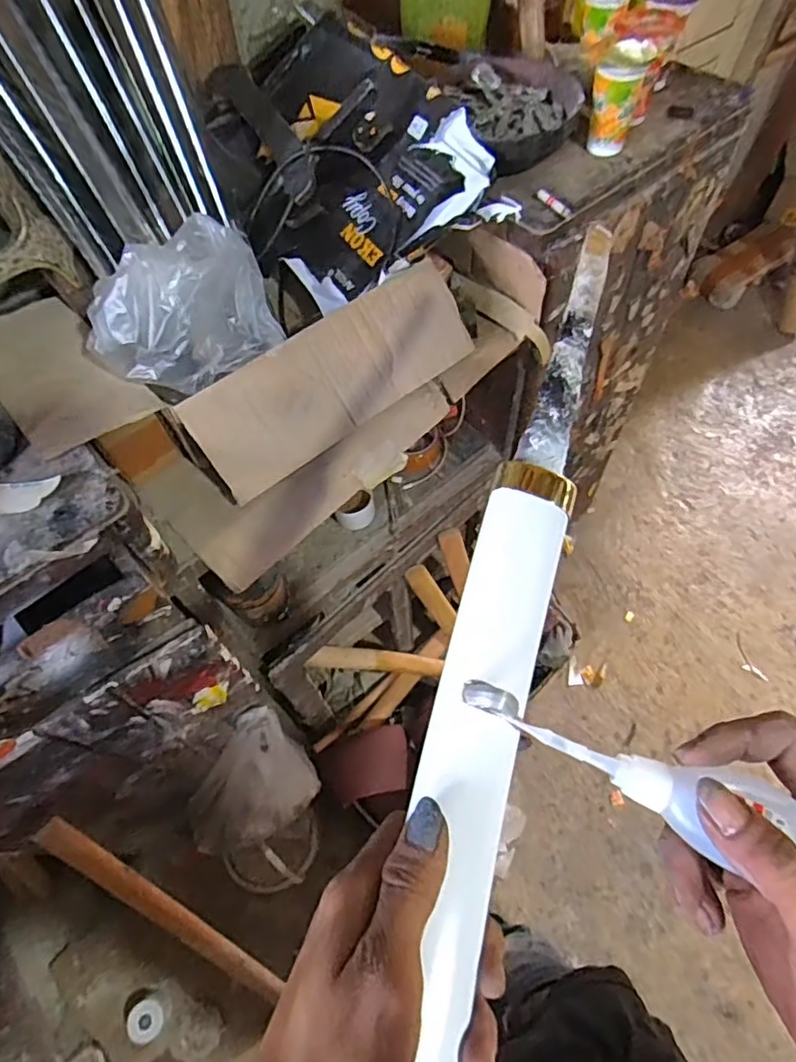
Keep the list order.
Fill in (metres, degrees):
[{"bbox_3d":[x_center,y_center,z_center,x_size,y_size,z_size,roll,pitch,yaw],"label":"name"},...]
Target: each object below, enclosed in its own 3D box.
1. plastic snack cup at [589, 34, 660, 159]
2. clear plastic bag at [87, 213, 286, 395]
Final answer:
[{"bbox_3d":[0.243,-0.484,0.654,0.057,0.094,0.057,13,63,7],"label":"plastic snack cup"},{"bbox_3d":[-0.191,-0.205,0.534,0.102,0.102,0.164,36,68,18],"label":"clear plastic bag"}]

